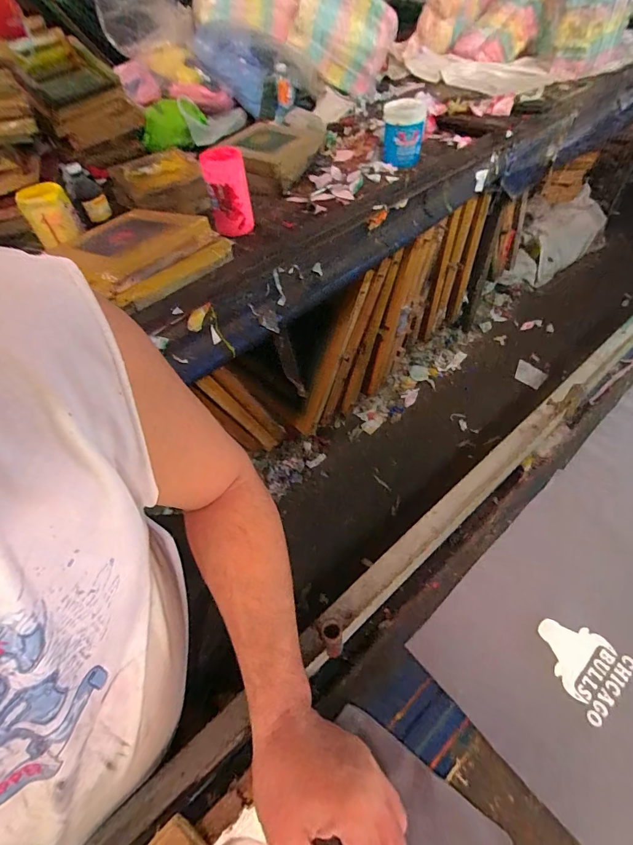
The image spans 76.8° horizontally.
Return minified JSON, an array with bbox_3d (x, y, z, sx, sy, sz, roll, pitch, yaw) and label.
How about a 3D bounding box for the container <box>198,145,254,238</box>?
[{"bbox_3d":[-0.209,-0.541,0.951,0.096,0.171,0.080,-8,53,-2],"label":"container"}]

